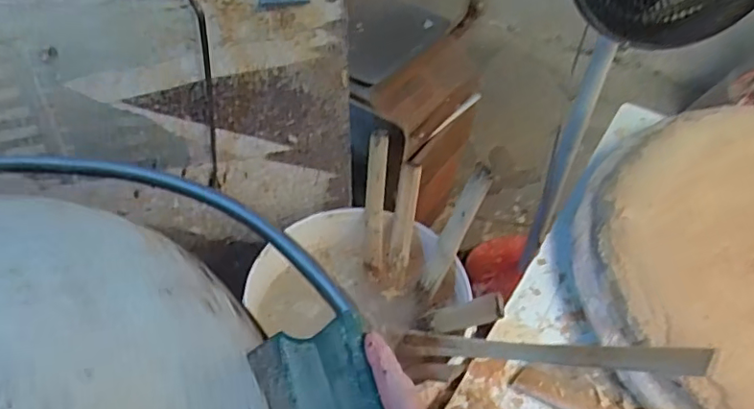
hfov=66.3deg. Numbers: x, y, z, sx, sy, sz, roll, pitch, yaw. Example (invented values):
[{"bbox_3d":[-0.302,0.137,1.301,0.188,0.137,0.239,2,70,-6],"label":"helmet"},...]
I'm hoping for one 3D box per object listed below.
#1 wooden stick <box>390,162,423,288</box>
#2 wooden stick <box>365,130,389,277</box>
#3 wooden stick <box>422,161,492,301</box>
[{"bbox_3d":[0.038,0.028,0.793,0.030,0.166,0.017,7,9,2],"label":"wooden stick"},{"bbox_3d":[-0.002,0.000,0.796,0.031,0.199,0.011,9,14,29],"label":"wooden stick"},{"bbox_3d":[0.101,0.033,0.755,0.037,0.183,0.023,32,24,23],"label":"wooden stick"}]

